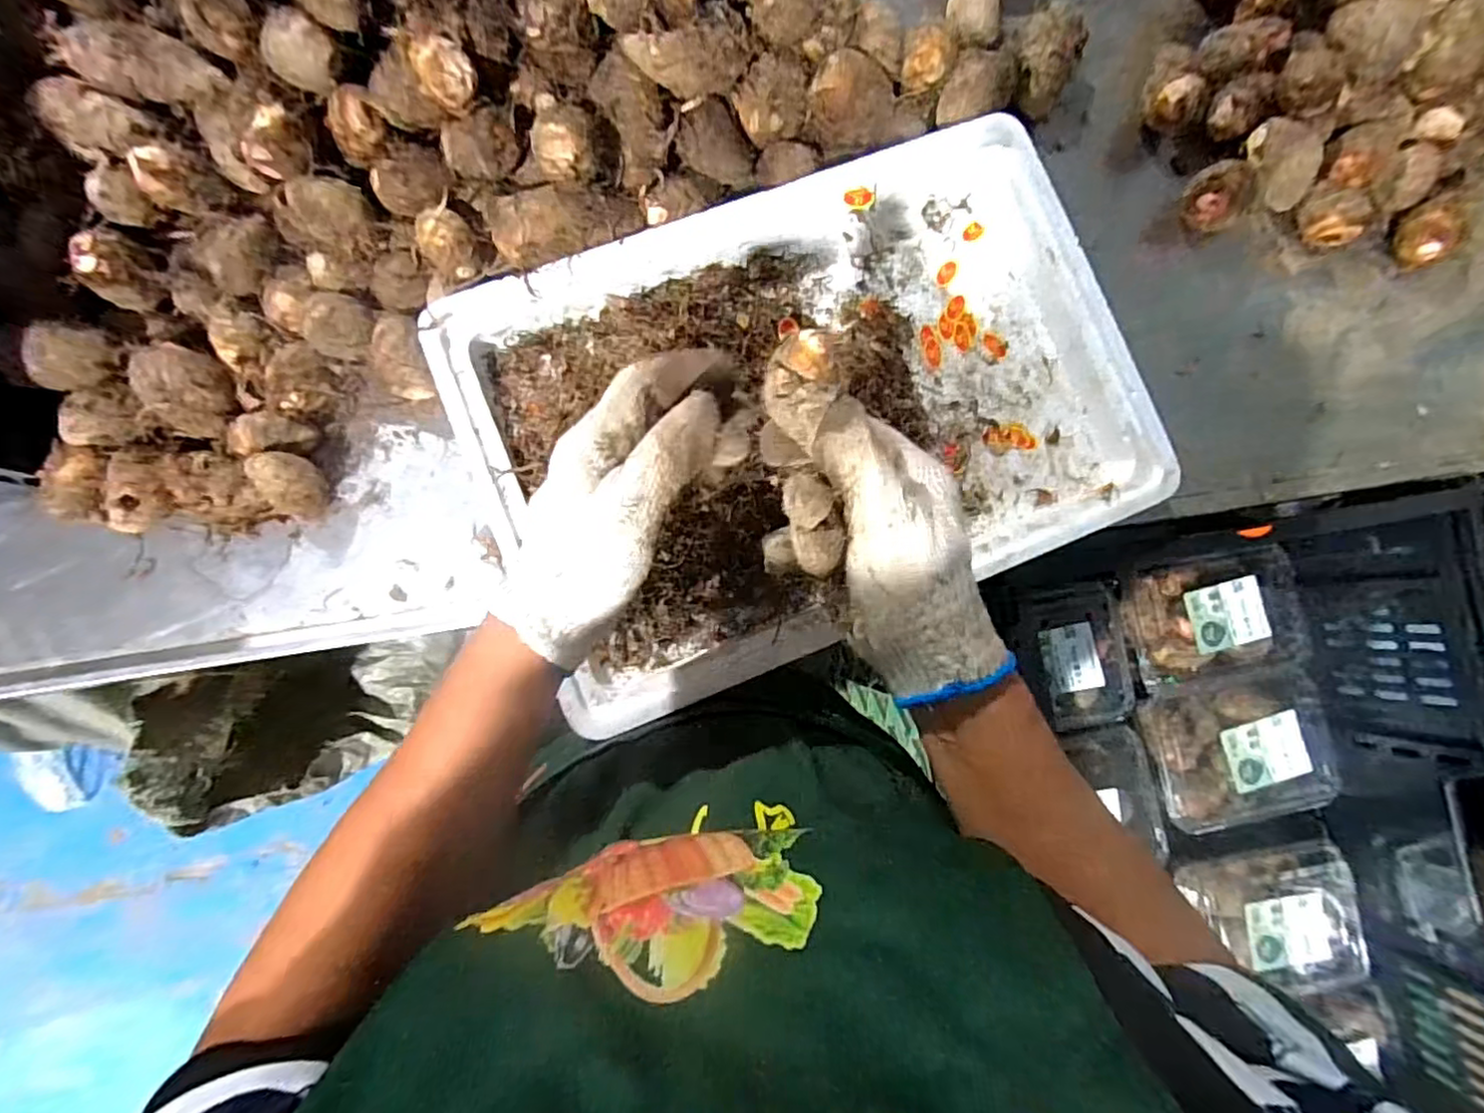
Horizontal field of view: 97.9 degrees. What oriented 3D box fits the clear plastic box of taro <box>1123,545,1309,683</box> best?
[{"bbox_3d":[0.458,0.064,0.636,0.166,0.047,0.131,-10,86,-6],"label":"clear plastic box of taro"}]

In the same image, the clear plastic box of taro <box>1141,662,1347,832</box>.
[{"bbox_3d":[0.494,0.196,0.646,0.175,0.053,0.149,-11,87,-6],"label":"clear plastic box of taro"}]

